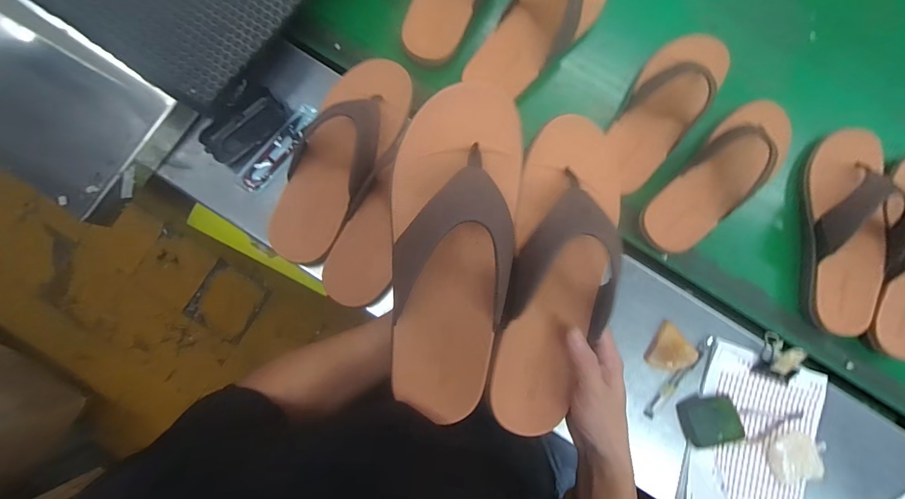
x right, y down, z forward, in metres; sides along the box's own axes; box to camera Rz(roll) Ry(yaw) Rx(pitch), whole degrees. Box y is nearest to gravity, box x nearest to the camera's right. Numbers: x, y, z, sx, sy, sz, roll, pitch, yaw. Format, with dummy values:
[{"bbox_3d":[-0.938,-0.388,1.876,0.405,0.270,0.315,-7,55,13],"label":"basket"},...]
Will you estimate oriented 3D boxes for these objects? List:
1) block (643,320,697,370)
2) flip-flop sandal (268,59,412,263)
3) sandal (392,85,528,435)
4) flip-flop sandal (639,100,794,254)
[{"bbox_3d":[0.287,0.132,0.510,0.051,0.016,0.058,32,82,0],"label":"block"},{"bbox_3d":[-0.146,-0.119,0.491,0.088,0.063,0.280,22,82,-2],"label":"flip-flop sandal"},{"bbox_3d":[0.001,0.010,0.319,0.100,0.047,0.276,5,97,-4],"label":"sandal"},{"bbox_3d":[0.363,-0.101,0.525,0.257,0.075,0.095,-39,88,-8],"label":"flip-flop sandal"}]

